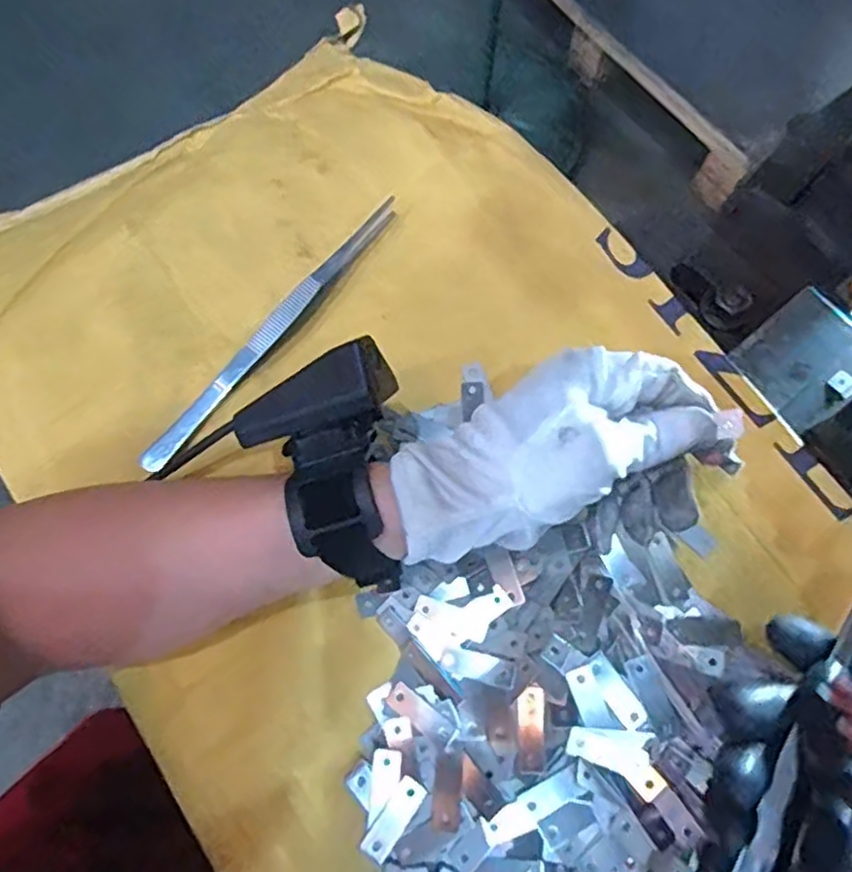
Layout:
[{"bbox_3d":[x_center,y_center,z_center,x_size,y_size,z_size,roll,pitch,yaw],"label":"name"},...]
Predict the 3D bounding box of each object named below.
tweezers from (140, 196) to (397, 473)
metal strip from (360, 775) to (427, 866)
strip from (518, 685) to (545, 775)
[{"bbox_3d":[-0.081,-0.057,0.360,0.012,0.012,0.191,37,74,10],"label":"tweezers"},{"bbox_3d":[-0.014,0.167,0.296,0.013,0.004,0.035,35,74,10],"label":"metal strip"},{"bbox_3d":[0.047,0.132,0.305,0.011,0.004,0.036,4,71,0],"label":"strip"}]

